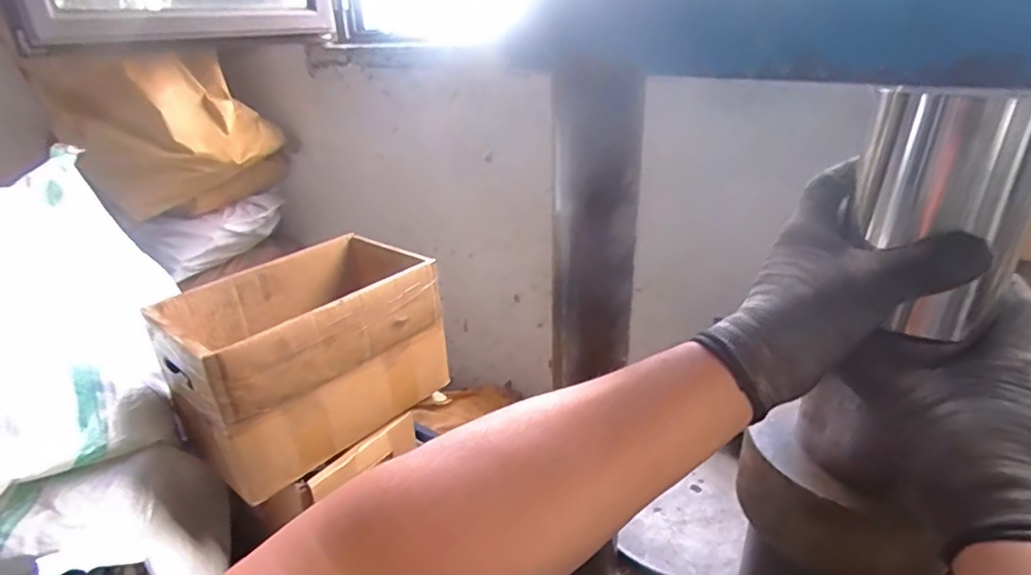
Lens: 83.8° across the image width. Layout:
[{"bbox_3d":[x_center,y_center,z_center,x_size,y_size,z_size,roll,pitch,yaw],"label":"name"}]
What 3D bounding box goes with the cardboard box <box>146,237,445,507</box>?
[{"bbox_3d":[-0.275,0.069,0.761,0.197,0.164,0.313,20,33,39],"label":"cardboard box"}]

